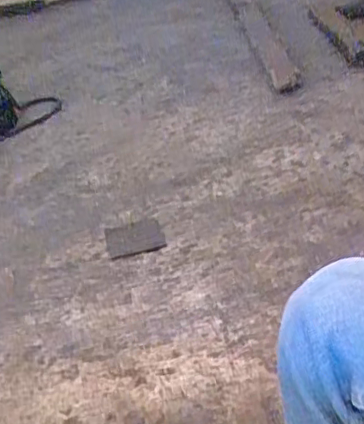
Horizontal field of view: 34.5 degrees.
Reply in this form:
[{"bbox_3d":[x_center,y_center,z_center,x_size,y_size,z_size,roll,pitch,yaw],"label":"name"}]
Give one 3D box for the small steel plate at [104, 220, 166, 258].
[{"bbox_3d":[-0.099,0.052,1.222,0.118,0.011,0.102,-13,34,-10],"label":"small steel plate"}]

